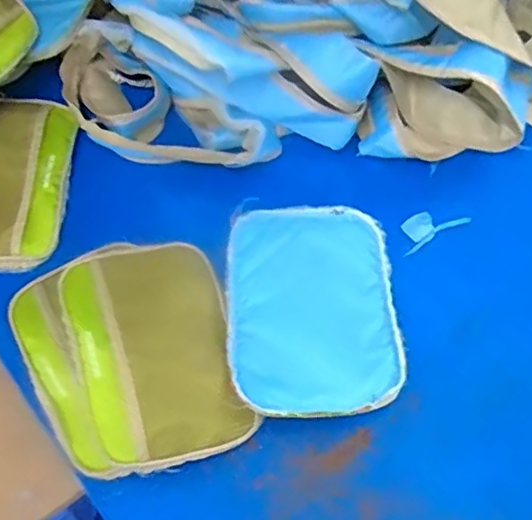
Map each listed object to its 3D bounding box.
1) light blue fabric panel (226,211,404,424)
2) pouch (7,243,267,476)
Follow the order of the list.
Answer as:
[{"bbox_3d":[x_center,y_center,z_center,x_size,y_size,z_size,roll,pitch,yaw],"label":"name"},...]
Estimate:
[{"bbox_3d":[0.038,0.039,0.538,0.140,0.030,0.192,-2,62,1],"label":"light blue fabric panel"},{"bbox_3d":[-0.112,0.074,0.517,0.165,0.045,0.199,-21,64,-9],"label":"pouch"}]

